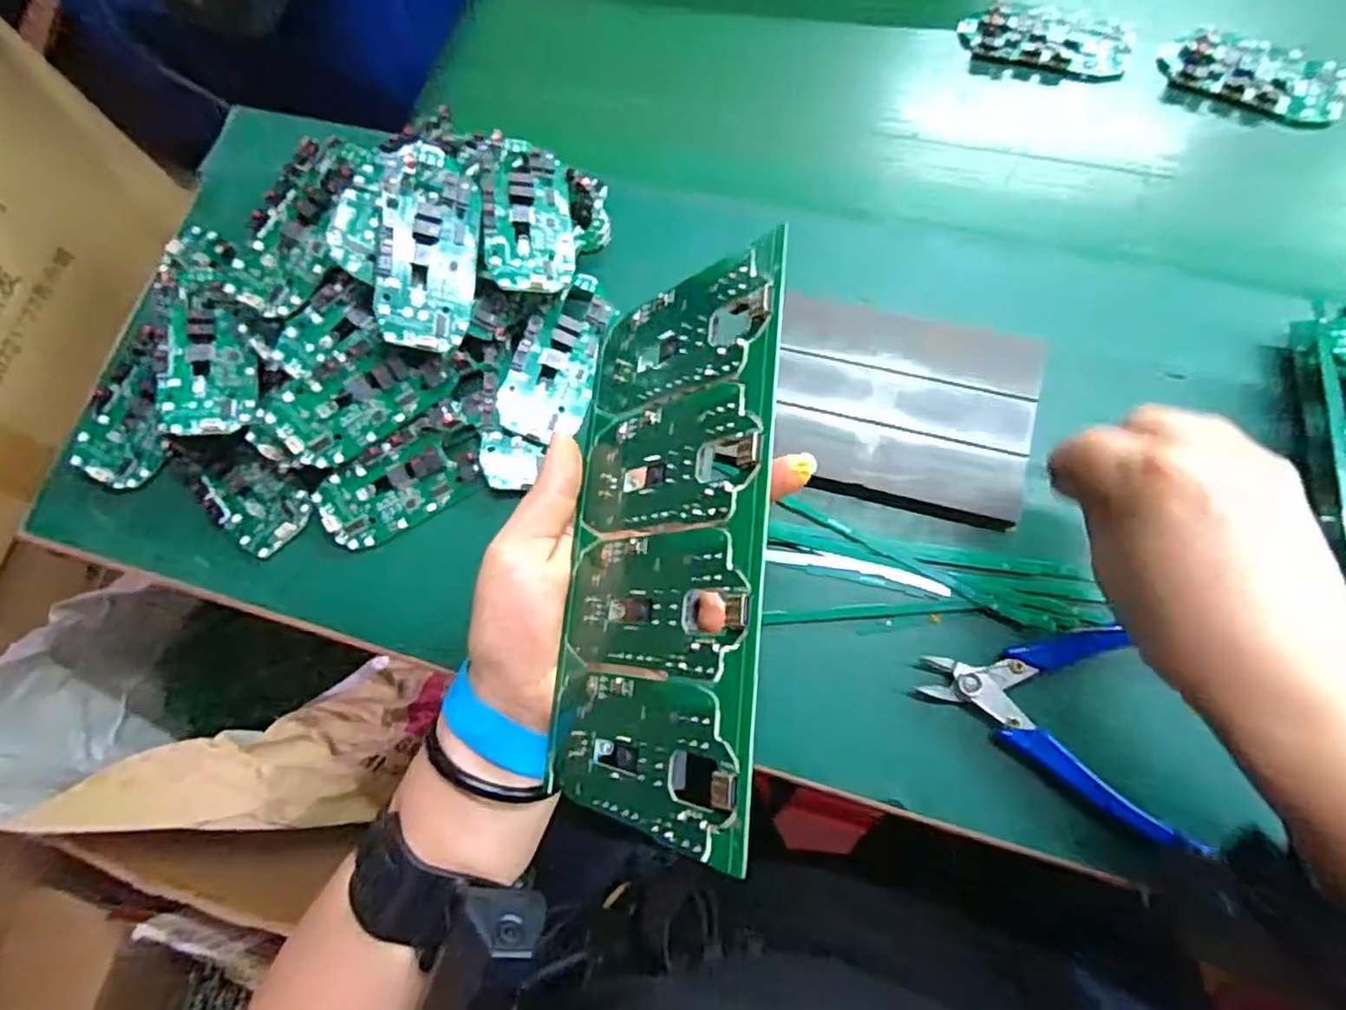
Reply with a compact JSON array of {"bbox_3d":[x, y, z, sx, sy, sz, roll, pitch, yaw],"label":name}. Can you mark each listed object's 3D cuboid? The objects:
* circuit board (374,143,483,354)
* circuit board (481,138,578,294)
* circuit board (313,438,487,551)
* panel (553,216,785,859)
[{"bbox_3d":[-0.121,-0.127,0.345,0.046,0.005,0.097,5,87,-27],"label":"circuit board"},{"bbox_3d":[-0.076,-0.153,0.367,0.048,0.007,0.092,3,72,-20],"label":"circuit board"},{"bbox_3d":[-0.145,-0.009,0.364,0.083,0.010,0.041,-29,81,1],"label":"circuit board"},{"bbox_3d":[-0.005,0.010,0.238,0.004,0.104,0.186,15,74,-36],"label":"panel"}]

